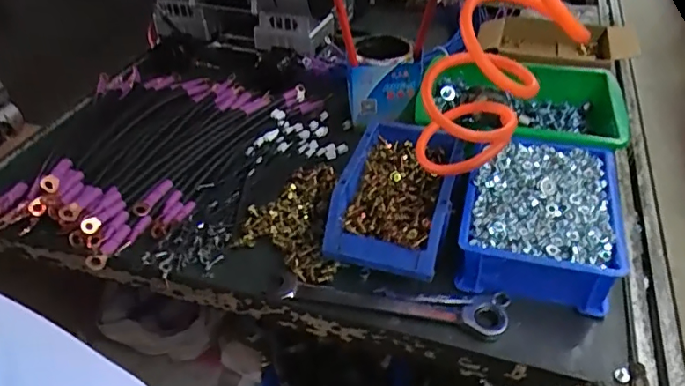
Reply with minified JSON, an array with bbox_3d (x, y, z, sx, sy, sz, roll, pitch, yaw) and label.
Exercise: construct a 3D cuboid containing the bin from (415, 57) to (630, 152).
[{"bbox_3d":[0.229,-0.091,0.696,0.260,0.085,0.176,5,41,5],"label":"bin"}]

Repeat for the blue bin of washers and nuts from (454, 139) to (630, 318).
[{"bbox_3d":[0.204,0.025,0.567,0.148,0.074,0.186,11,41,12],"label":"blue bin of washers and nuts"}]

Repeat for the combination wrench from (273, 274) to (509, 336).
[{"bbox_3d":[0.048,0.105,0.520,0.212,0.009,0.032,8,41,8],"label":"combination wrench"}]

